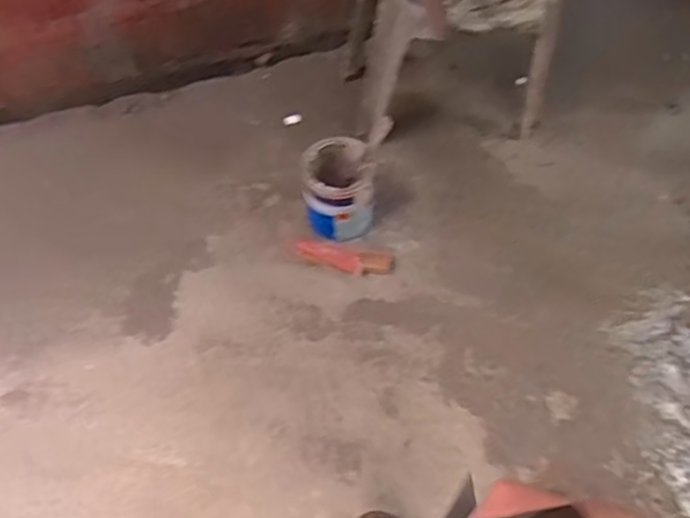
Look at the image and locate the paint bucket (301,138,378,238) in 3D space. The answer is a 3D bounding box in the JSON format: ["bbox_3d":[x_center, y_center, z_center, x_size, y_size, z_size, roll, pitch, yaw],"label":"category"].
[{"bbox_3d":[-0.019,-0.167,1.544,0.174,0.208,0.187,-1,61,1],"label":"paint bucket"}]

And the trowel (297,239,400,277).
[{"bbox_3d":[0.001,0.001,1.579,0.243,0.043,0.055,10,63,-8],"label":"trowel"}]

